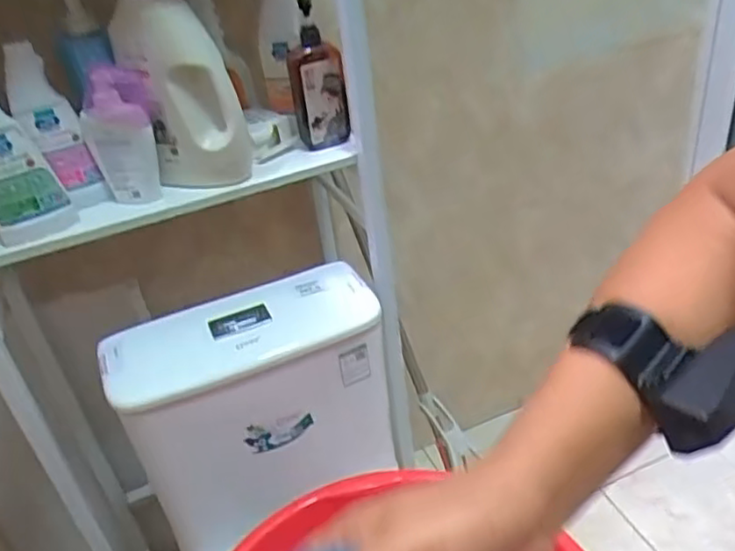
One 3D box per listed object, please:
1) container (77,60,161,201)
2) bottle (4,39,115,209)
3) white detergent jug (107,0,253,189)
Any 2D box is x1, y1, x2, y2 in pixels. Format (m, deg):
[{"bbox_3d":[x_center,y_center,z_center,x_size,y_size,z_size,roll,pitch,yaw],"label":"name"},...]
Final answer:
[{"bbox_3d":[-0.296,-0.170,0.826,0.087,0.171,0.048,-17,34,-15],"label":"container"},{"bbox_3d":[-0.375,-0.176,0.811,0.047,0.201,0.061,22,42,37],"label":"bottle"},{"bbox_3d":[-0.228,-0.238,0.821,0.125,0.283,0.084,-10,33,-6],"label":"white detergent jug"}]

